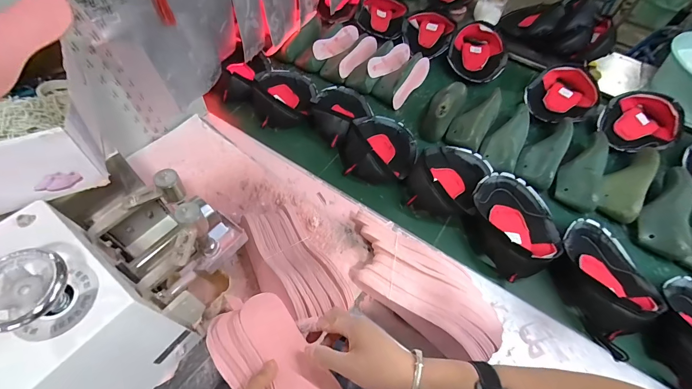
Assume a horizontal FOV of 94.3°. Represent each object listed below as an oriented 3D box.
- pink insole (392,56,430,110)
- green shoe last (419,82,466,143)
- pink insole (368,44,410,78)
[{"bbox_3d":[0.189,-0.320,0.926,0.010,0.066,0.197,22,60,32],"label":"pink insole"},{"bbox_3d":[0.276,-0.263,0.870,0.081,0.104,0.246,25,61,11],"label":"green shoe last"},{"bbox_3d":[0.132,-0.395,0.954,0.012,0.060,0.208,12,41,40],"label":"pink insole"}]

